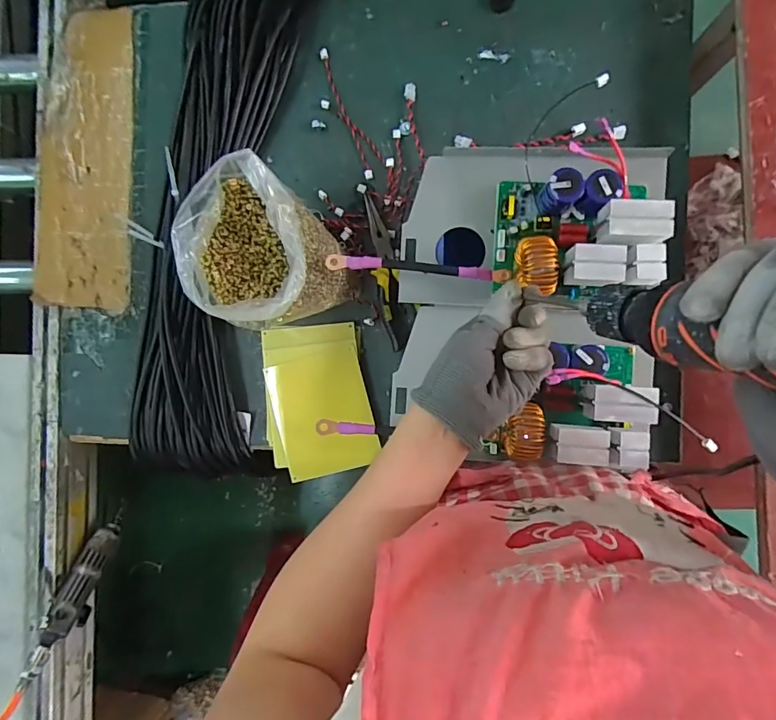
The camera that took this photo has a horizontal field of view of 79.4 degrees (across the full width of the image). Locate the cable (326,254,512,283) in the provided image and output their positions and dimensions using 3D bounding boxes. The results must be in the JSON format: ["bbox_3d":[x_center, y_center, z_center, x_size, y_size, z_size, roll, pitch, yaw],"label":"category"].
[{"bbox_3d":[0.031,-0.096,0.496,0.193,0.013,0.015,6,91,5],"label":"cable"}]

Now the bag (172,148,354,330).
[{"bbox_3d":[-0.141,-0.117,0.542,0.165,0.142,0.144,45,94,3],"label":"bag"}]

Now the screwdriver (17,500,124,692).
[{"bbox_3d":[-0.439,0.325,0.667,0.046,0.044,0.244,6,47,5],"label":"screwdriver"}]

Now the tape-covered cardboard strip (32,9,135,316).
[{"bbox_3d":[-0.416,-0.271,0.643,0.126,0.033,0.395,0,90,5],"label":"tape-covered cardboard strip"}]

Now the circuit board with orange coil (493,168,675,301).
[{"bbox_3d":[0.184,-0.123,0.454,0.145,0.074,0.123,3,91,5],"label":"circuit board with orange coil"}]

